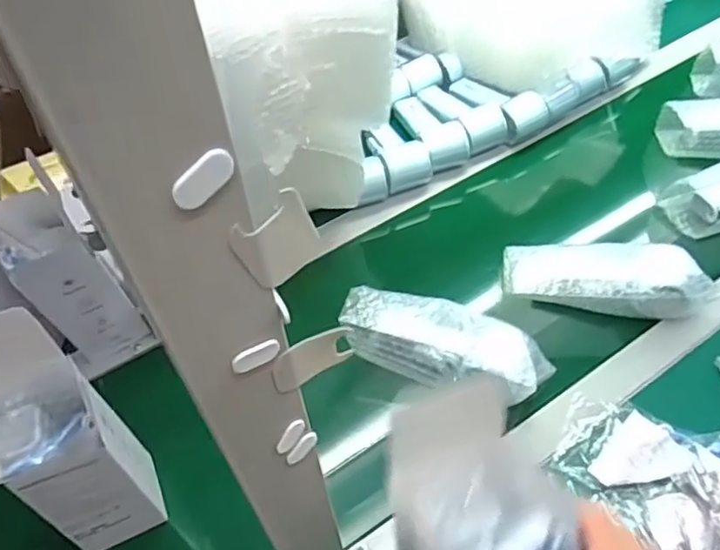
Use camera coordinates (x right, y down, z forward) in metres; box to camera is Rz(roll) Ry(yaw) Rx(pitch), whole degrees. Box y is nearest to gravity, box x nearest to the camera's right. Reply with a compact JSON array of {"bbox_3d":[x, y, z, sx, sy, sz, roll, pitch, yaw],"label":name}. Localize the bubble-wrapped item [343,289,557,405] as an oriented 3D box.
[{"bbox_3d":[0.084,0.069,0.615,0.199,0.059,0.081,19,52,18],"label":"bubble-wrapped item"}]

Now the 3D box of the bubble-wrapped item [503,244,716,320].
[{"bbox_3d":[0.257,0.005,0.658,0.200,0.052,0.064,5,49,7],"label":"bubble-wrapped item"}]

